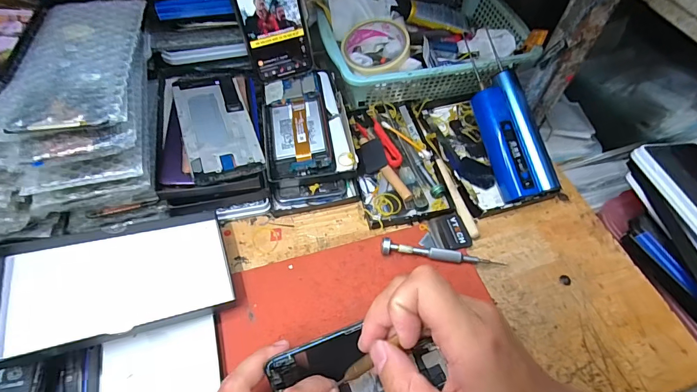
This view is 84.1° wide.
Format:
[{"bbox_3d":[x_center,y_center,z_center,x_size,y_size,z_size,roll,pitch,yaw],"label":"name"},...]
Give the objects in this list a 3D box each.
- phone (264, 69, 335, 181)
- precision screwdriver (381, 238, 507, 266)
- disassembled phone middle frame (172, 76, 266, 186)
[{"bbox_3d":[-0.062,-0.086,0.468,0.076,0.014,0.154,-9,60,-2],"label":"phone"},{"bbox_3d":[0.096,0.060,0.393,0.126,0.017,0.013,6,55,1],"label":"precision screwdriver"},{"bbox_3d":[-0.141,-0.077,0.416,0.070,0.004,0.153,-14,60,-19],"label":"disassembled phone middle frame"}]

